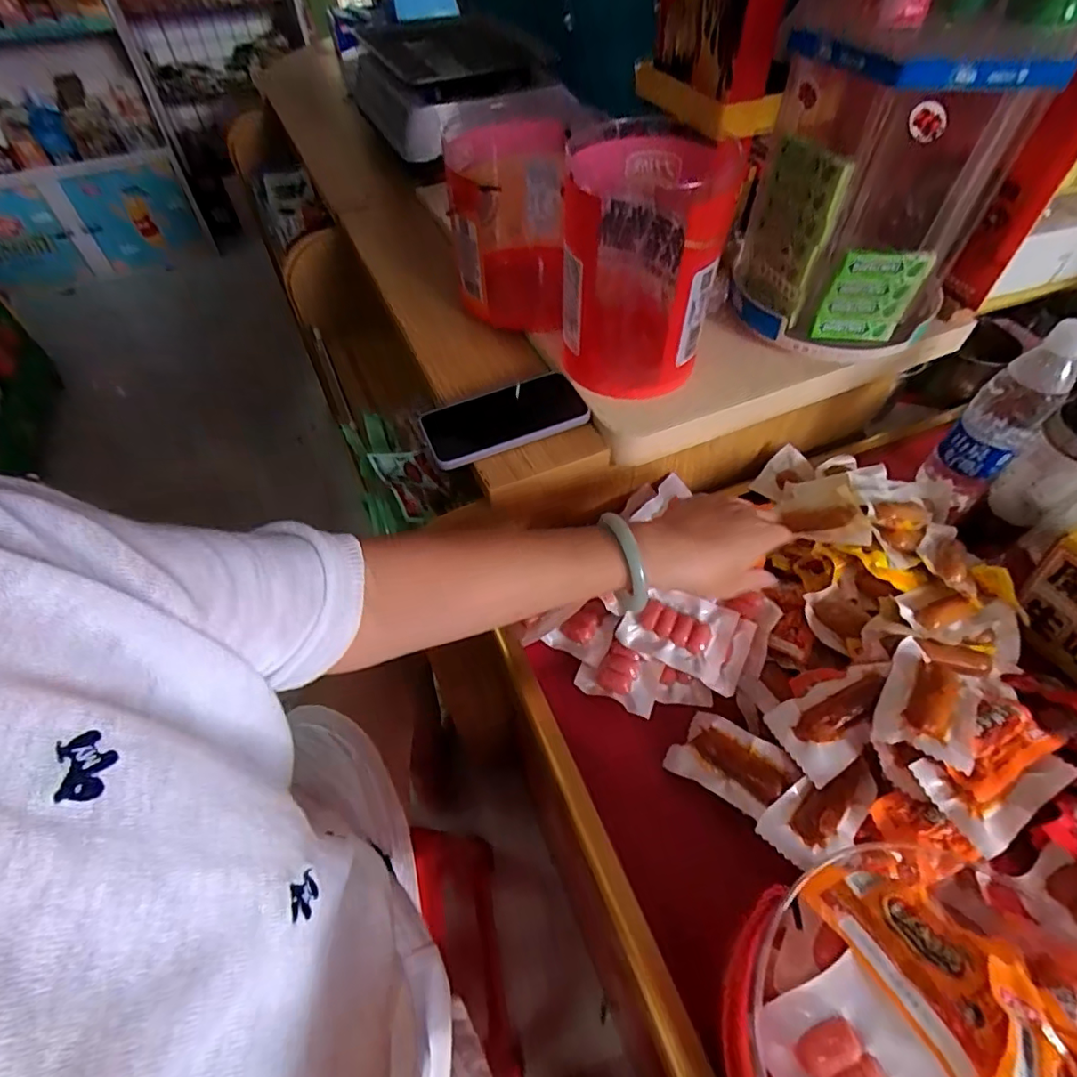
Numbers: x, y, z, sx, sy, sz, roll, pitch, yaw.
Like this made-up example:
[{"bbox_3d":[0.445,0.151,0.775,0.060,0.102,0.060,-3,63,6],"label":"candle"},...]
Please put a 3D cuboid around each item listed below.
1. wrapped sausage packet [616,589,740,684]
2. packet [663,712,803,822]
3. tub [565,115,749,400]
[{"bbox_3d":[0.123,0.080,0.488,0.088,0.017,0.065,23,73,17],"label":"wrapped sausage packet"},{"bbox_3d":[0.152,0.180,0.439,0.087,0.017,0.059,25,68,42],"label":"packet"},{"bbox_3d":[0.090,-0.245,0.507,0.127,0.175,0.151,4,53,4],"label":"tub"}]

